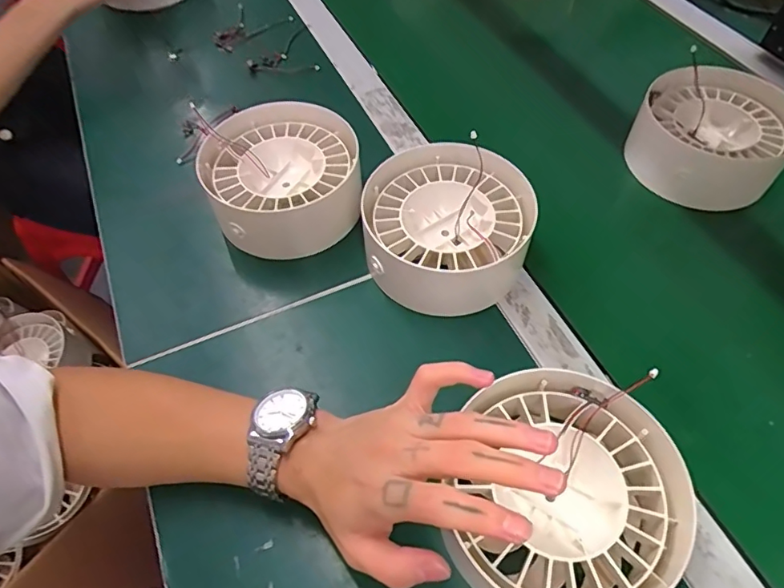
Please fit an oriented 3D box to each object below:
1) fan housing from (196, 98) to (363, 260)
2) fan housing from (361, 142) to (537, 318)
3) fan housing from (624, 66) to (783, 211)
[{"bbox_3d":[-0.098,-0.104,0.488,0.135,0.068,0.136,-2,55,3],"label":"fan housing"},{"bbox_3d":[0.048,-0.058,0.453,0.134,0.060,0.144,-2,55,3],"label":"fan housing"},{"bbox_3d":[0.317,-0.154,0.526,0.135,0.064,0.134,-2,55,3],"label":"fan housing"}]

